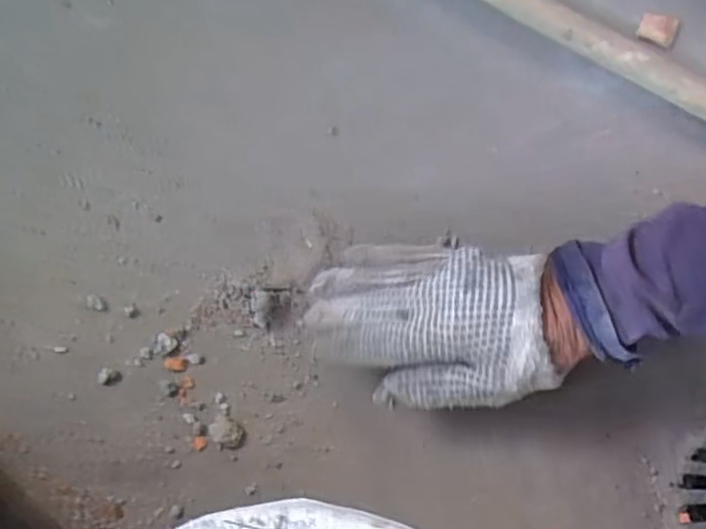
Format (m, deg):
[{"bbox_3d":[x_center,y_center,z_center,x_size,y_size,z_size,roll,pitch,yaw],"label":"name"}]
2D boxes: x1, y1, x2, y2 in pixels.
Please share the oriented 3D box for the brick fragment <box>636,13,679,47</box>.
[{"bbox_3d":[0.239,-0.184,0.511,0.027,0.009,0.021,20,72,6],"label":"brick fragment"}]

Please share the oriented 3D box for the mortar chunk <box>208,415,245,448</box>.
[{"bbox_3d":[-0.083,0.110,0.427,0.022,0.008,0.016,26,72,8],"label":"mortar chunk"}]

